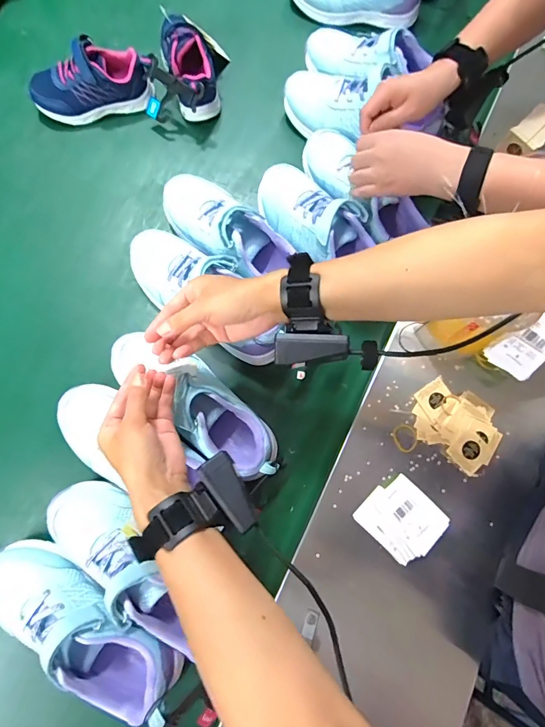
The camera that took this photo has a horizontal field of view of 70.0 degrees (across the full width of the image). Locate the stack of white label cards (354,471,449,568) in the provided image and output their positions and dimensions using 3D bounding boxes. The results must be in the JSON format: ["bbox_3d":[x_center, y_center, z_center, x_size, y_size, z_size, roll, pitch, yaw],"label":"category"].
[{"bbox_3d":[0.154,0.183,0.460,0.086,0.012,0.077,42,78,9],"label":"stack of white label cards"}]

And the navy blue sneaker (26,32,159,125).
[{"bbox_3d":[-0.260,-0.416,0.575,0.182,0.070,0.074,-10,76,-4],"label":"navy blue sneaker"}]

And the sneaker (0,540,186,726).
[{"bbox_3d":[-0.204,0.275,0.410,0.223,0.084,0.077,32,77,6],"label":"sneaker"}]

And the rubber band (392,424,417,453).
[{"bbox_3d":[0.167,0.092,0.487,0.030,0.004,0.034,-24,78,-7],"label":"rubber band"}]

